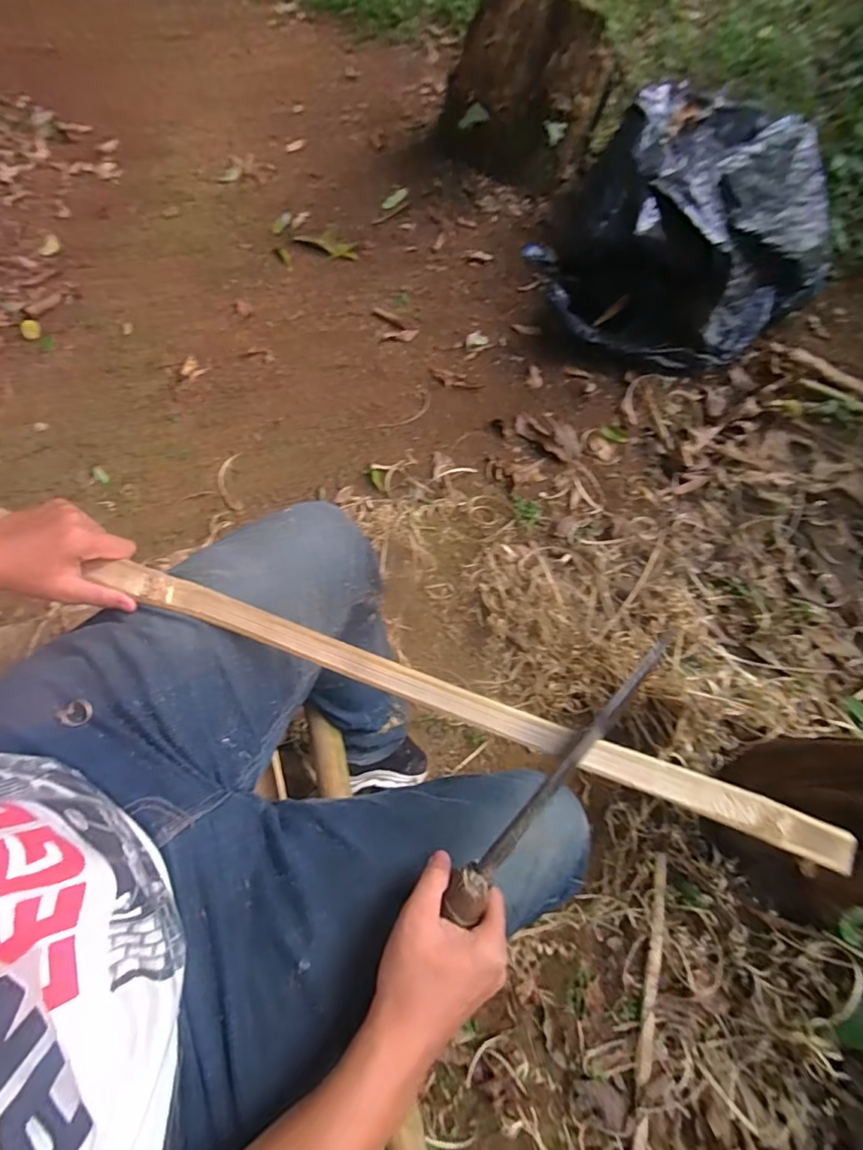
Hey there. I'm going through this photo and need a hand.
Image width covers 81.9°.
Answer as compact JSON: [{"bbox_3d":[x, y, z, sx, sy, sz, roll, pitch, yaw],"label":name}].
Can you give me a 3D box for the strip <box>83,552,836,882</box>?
[{"bbox_3d":[0.010,0.102,0.410,0.640,0.011,0.030,20,69,7],"label":"strip"}]

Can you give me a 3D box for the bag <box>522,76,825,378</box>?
[{"bbox_3d":[0.584,-0.869,1.206,0.651,0.349,0.661,-34,73,-13],"label":"bag"}]

